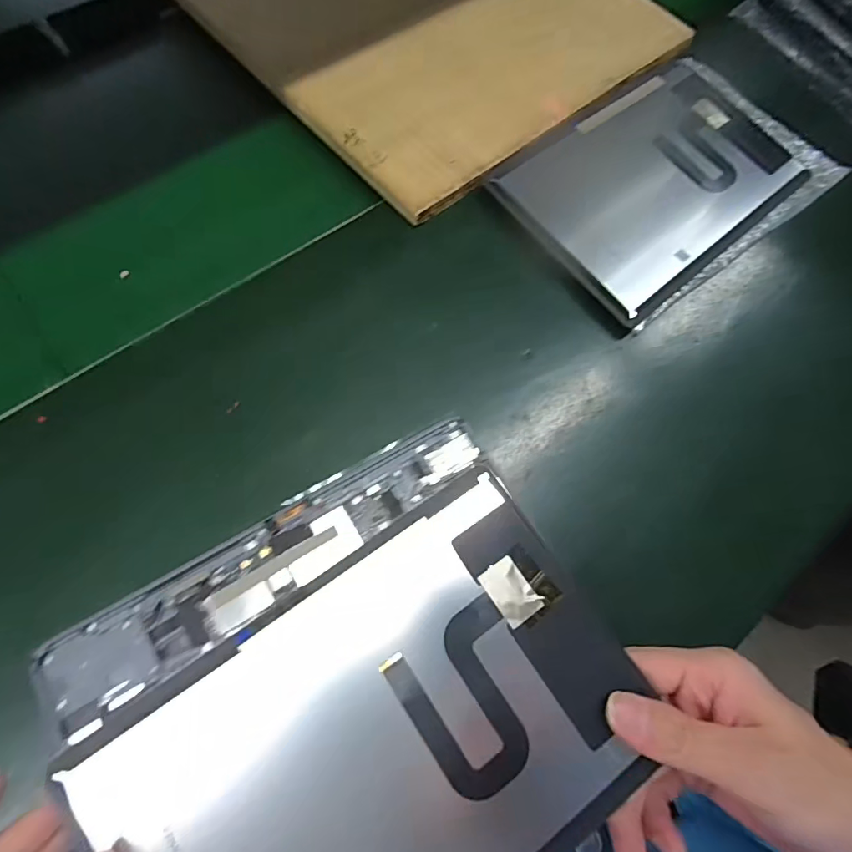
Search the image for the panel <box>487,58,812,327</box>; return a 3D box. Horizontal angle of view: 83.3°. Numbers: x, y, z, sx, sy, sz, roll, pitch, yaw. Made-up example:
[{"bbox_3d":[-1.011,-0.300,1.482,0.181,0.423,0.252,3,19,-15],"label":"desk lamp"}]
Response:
[{"bbox_3d":[0.197,-0.209,0.397,0.264,0.017,0.160,-38,76,-14],"label":"panel"}]

